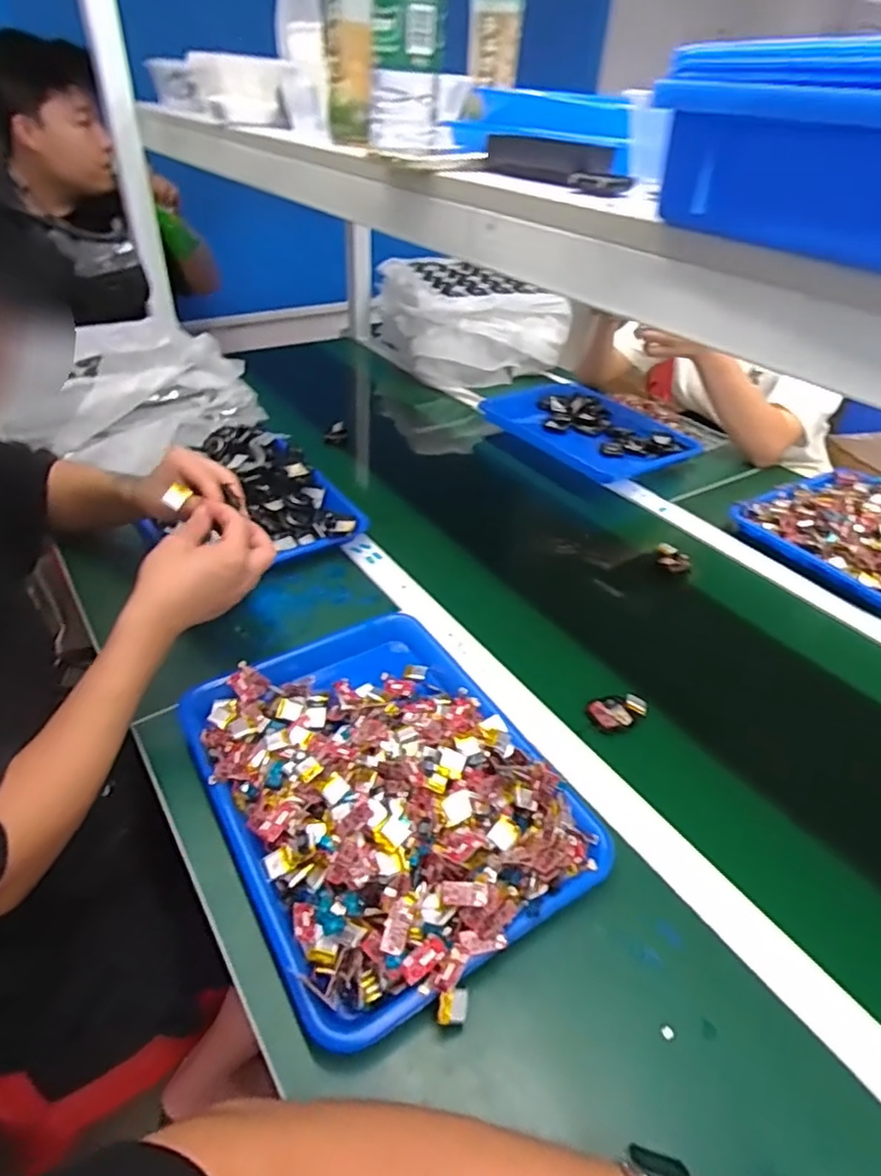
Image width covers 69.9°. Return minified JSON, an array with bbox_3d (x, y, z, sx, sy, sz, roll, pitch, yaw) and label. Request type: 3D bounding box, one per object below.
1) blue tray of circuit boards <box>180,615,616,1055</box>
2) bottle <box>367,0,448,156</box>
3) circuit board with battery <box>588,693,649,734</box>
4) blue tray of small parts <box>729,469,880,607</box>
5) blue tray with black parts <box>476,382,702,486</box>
[{"bbox_3d":[-0.051,0.153,0.531,0.255,0.053,0.342,-19,43,-26],"label":"blue tray of circuit boards"},{"bbox_3d":[-0.027,-0.505,0.540,0.067,0.213,0.062,1,38,-4],"label":"bottle"},{"bbox_3d":[0.171,0.119,0.603,0.059,0.004,0.040,-8,39,-15],"label":"circuit board with battery"},{"bbox_3d":[0.605,-0.082,0.905,0.302,0.057,0.252,-20,44,-28],"label":"blue tray of small parts"},{"bbox_3d":[0.259,-0.285,1.121,0.240,0.041,0.347,-23,45,-30],"label":"blue tray with black parts"}]

